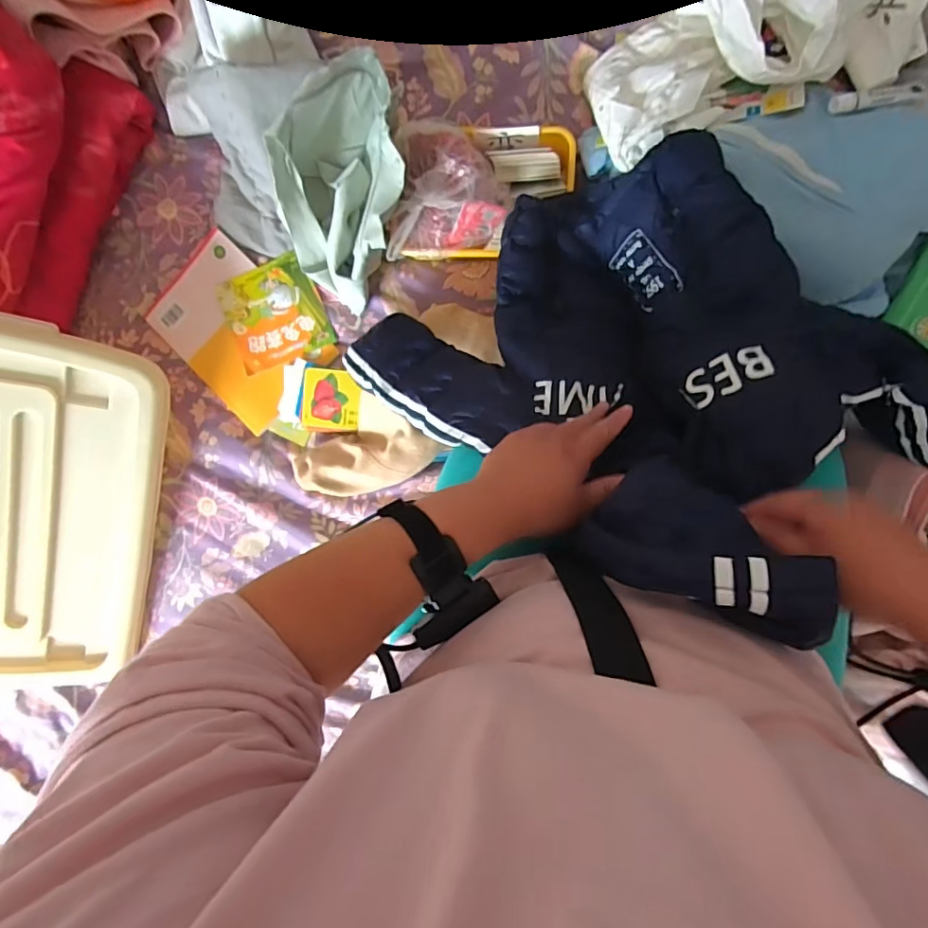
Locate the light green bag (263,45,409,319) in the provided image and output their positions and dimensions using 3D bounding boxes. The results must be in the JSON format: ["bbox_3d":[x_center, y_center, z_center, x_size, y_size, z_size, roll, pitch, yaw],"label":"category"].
[{"bbox_3d":[-0.132,-0.335,0.640,0.151,0.151,0.234,38,96,3],"label":"light green bag"}]

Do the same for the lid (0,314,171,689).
[{"bbox_3d":[-0.616,0.080,0.680,0.378,0.066,0.541,8,107,-18],"label":"lid"}]

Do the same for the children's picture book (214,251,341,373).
[{"bbox_3d":[-0.264,-0.211,0.739,0.134,0.015,0.132,-20,91,7],"label":"children's picture book"}]

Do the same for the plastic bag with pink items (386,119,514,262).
[{"bbox_3d":[-0.026,-0.348,0.647,0.152,0.048,0.162,-5,93,6],"label":"plastic bag with pink items"}]

